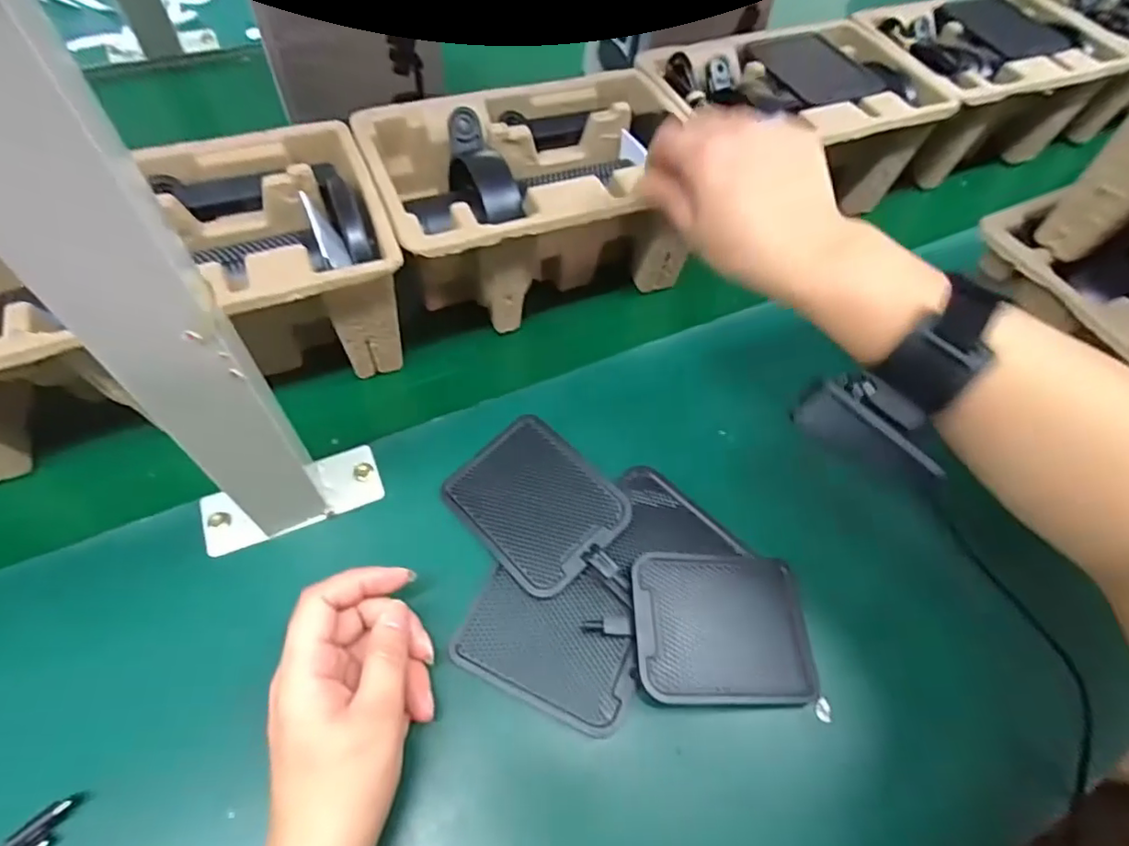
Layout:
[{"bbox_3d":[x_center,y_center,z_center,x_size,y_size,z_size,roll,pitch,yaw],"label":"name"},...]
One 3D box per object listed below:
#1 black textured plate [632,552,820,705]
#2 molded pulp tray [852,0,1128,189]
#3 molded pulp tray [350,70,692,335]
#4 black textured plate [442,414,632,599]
[{"bbox_3d":[0.089,0.114,0.328,0.102,0.008,0.078,6,60,-12],"label":"black textured plate"},{"bbox_3d":[0.395,-0.327,0.579,0.230,0.109,0.152,-20,59,-15],"label":"molded pulp tray"},{"bbox_3d":[-0.017,-0.159,0.436,0.222,0.111,0.149,-19,58,-14],"label":"molded pulp tray"},{"bbox_3d":[-0.017,0.048,0.357,0.079,0.007,0.098,-39,65,-15],"label":"black textured plate"}]

